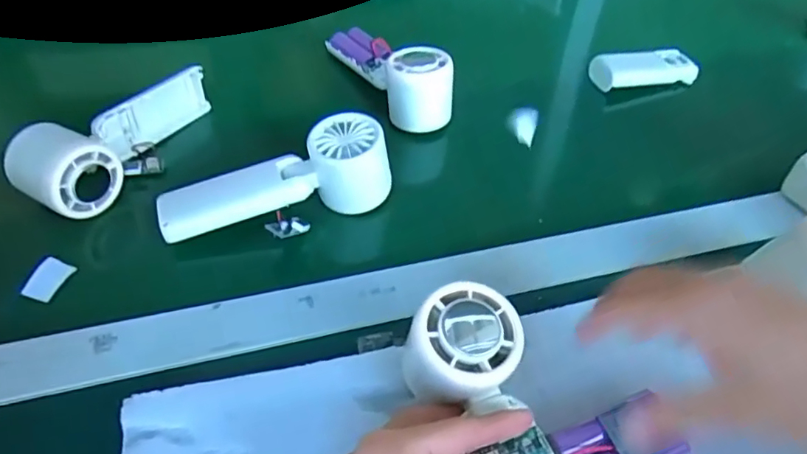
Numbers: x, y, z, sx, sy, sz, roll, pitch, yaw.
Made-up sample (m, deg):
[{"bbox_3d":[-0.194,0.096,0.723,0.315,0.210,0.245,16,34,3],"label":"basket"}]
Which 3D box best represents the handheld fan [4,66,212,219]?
[{"bbox_3d":[-0.215,-0.073,0.454,0.057,0.053,0.171,26,51,20],"label":"handheld fan"}]

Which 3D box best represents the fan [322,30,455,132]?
[{"bbox_3d":[-0.015,-0.154,0.533,0.055,0.054,0.161,-22,52,-22],"label":"fan"}]

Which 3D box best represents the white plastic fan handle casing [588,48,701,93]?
[{"bbox_3d":[0.237,-0.157,0.569,0.102,0.023,0.038,-8,48,-11],"label":"white plastic fan handle casing"}]

